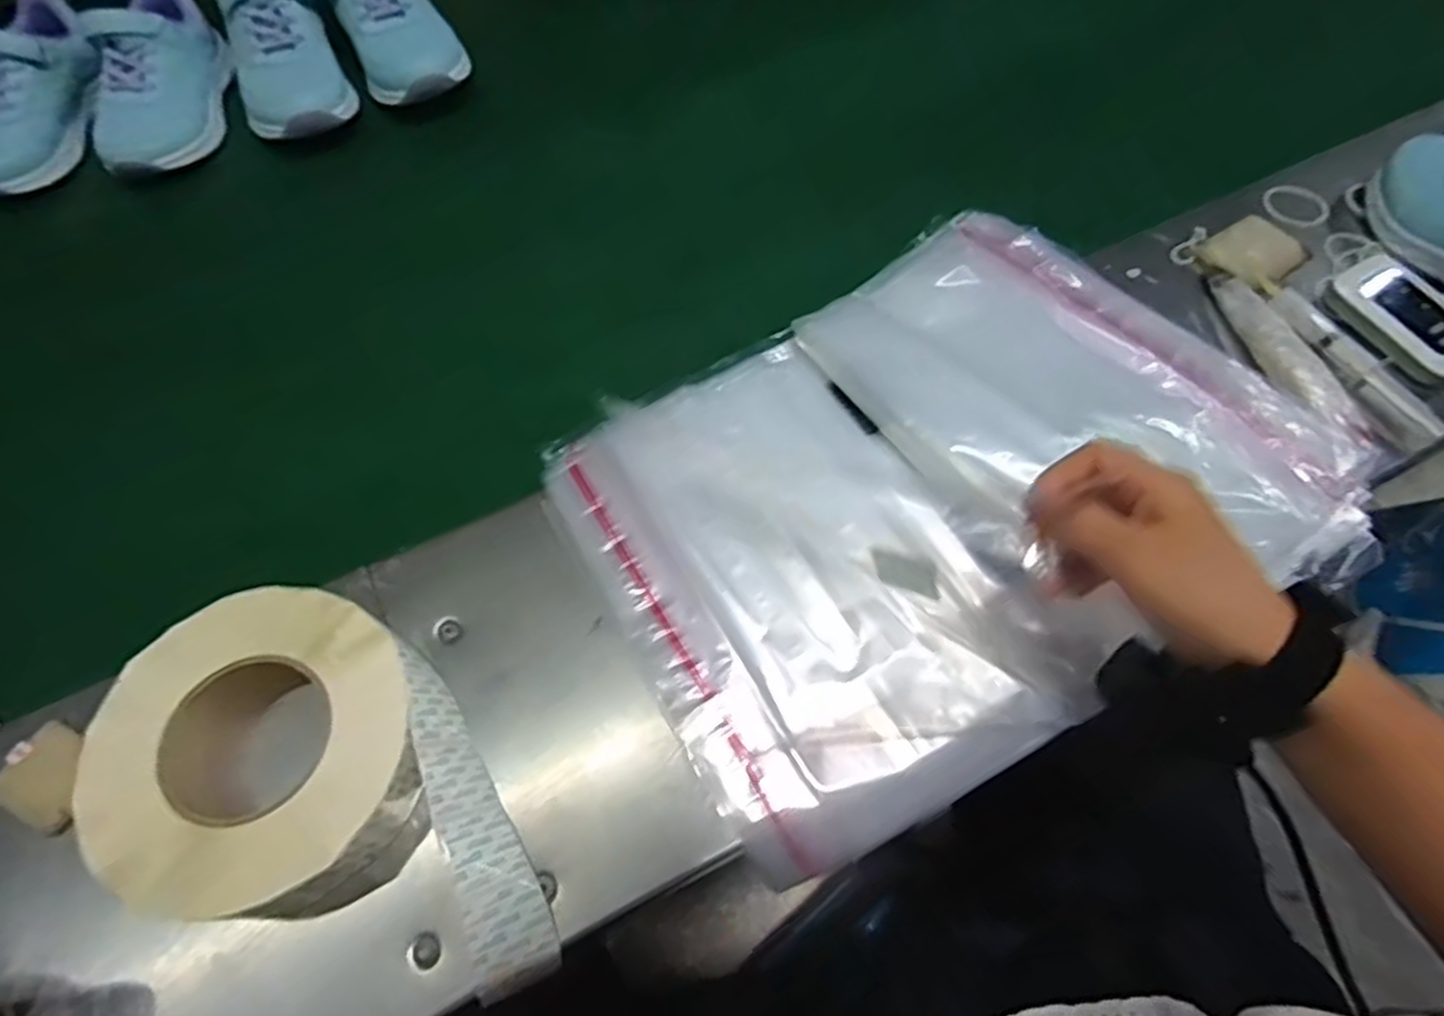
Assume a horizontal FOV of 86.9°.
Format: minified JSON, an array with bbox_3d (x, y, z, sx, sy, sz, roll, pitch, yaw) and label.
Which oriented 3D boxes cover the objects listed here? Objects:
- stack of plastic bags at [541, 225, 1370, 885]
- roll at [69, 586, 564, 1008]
[{"bbox_3d":[0.133,-0.021,0.464,0.420,0.035,0.303,-27,65,-13],"label":"stack of plastic bags"},{"bbox_3d":[-0.188,0.136,0.381,0.245,0.049,0.147,19,64,10],"label":"roll"}]

